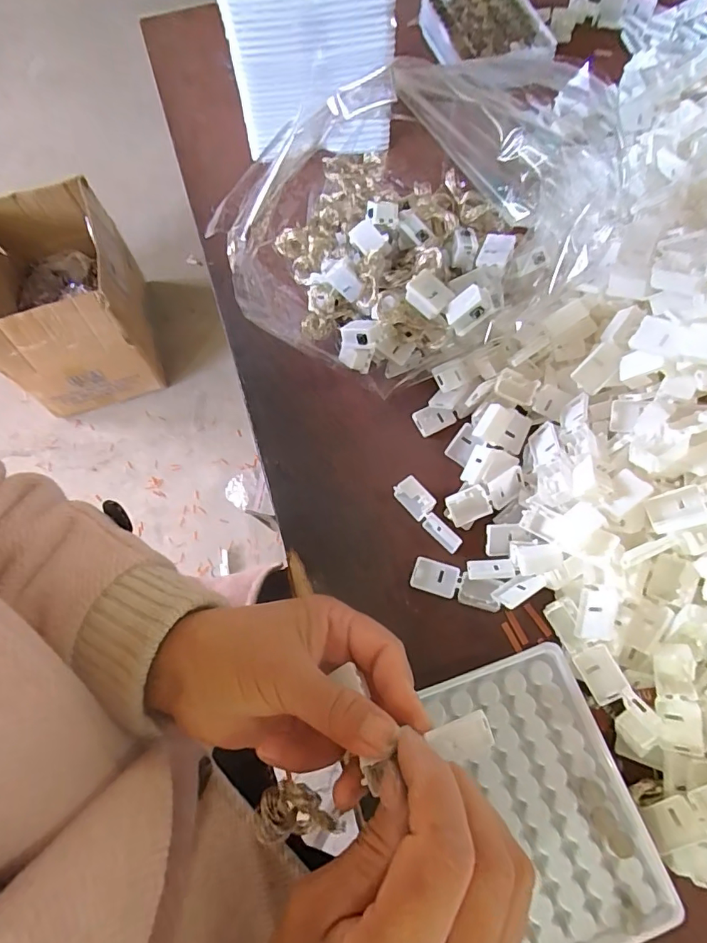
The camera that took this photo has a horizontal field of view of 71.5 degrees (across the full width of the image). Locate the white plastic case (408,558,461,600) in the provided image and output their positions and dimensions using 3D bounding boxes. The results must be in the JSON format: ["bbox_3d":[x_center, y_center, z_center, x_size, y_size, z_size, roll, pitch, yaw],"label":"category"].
[{"bbox_3d":[0.051,0.067,0.309,0.028,0.008,0.021,18,69,9],"label":"white plastic case"}]

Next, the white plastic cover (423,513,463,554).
[{"bbox_3d":[0.057,0.039,0.315,0.009,0.012,0.027,-40,71,-13],"label":"white plastic cover"}]

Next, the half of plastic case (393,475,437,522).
[{"bbox_3d":[0.041,0.017,0.325,0.027,0.021,0.007,46,31,14],"label":"half of plastic case"}]

